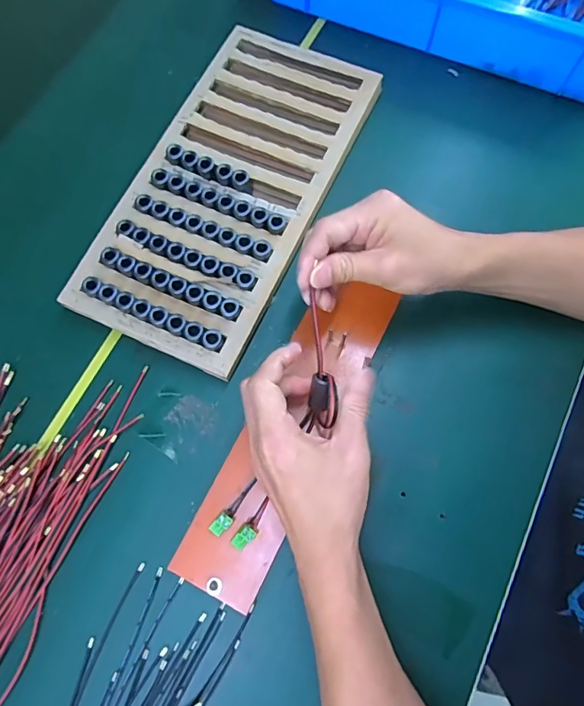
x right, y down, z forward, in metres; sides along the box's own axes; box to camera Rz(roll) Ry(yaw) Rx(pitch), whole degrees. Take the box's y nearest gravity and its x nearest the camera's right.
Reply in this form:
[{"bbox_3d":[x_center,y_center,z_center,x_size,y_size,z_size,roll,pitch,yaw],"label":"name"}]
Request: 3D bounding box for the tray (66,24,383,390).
[{"bbox_3d":[-0.057,-0.163,0.451,0.173,0.031,0.349,25,75,8],"label":"tray"}]

